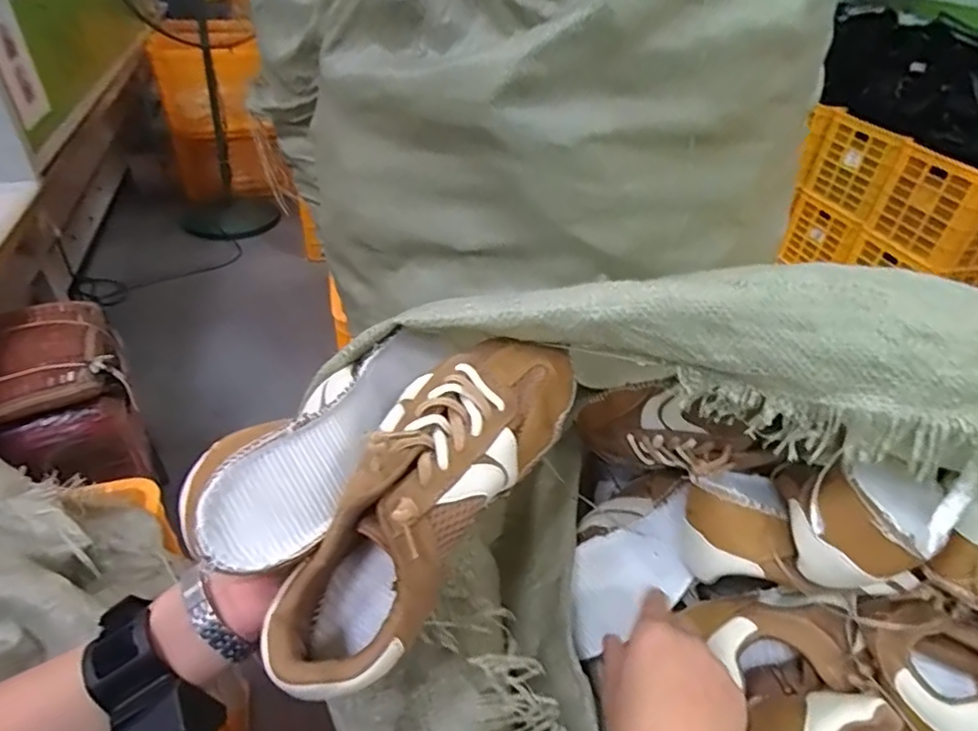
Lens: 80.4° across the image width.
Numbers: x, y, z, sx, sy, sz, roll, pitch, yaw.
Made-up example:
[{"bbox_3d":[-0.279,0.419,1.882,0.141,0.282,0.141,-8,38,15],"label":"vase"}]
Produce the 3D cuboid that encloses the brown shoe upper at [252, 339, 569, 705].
[{"bbox_3d":[-0.028,0.061,0.304,0.065,0.087,0.209,29,67,25],"label":"brown shoe upper"}]

